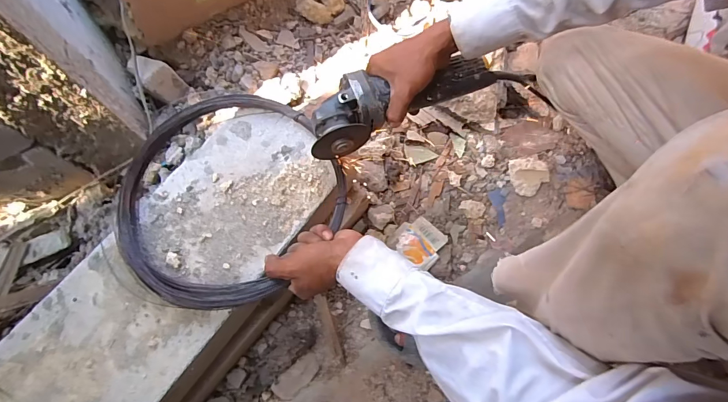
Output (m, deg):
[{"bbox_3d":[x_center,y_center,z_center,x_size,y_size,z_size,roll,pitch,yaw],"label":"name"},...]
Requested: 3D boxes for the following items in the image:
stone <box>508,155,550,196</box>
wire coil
[{"bbox_3d":[0.302,-0.050,0.668,0.072,0.039,0.066,1,71,-2],"label":"stone"},{"bbox_3d":[-0.170,-0.013,0.495,0.288,0.040,0.298,1,71,-2],"label":"wire coil"}]

